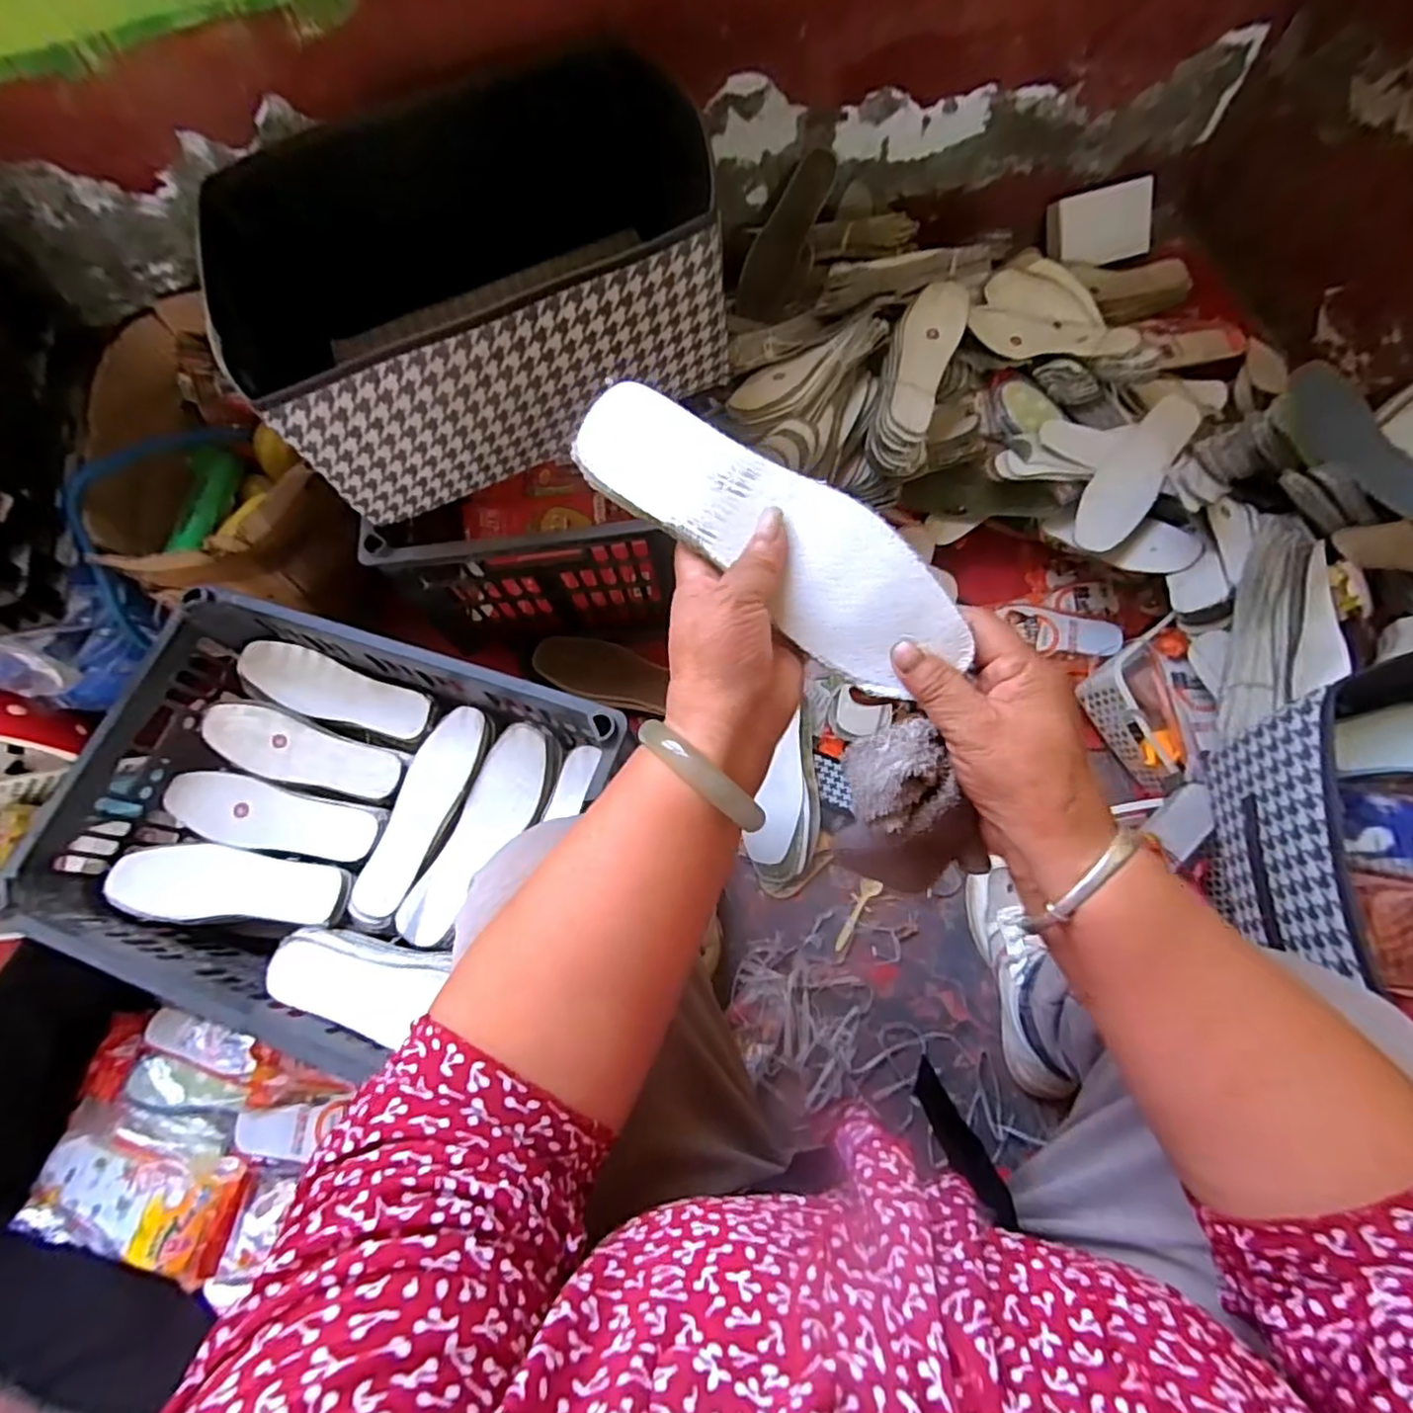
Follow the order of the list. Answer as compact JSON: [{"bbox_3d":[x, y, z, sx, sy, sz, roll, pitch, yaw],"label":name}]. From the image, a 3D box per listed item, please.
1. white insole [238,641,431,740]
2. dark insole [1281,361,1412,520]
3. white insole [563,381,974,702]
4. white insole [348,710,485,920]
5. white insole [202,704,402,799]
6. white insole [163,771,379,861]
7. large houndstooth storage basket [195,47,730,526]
[{"bbox_3d":[-0.402,-0.012,0.732,0.223,0.035,0.065,20,75,7],"label":"white insole"},{"bbox_3d":[0.786,-0.311,0.802,0.016,0.073,0.235,-21,72,-34],"label":"dark insole"},{"bbox_3d":[0.028,-0.091,0.338,0.220,0.015,0.068,41,105,10],"label":"white insole"},{"bbox_3d":[-0.291,0.102,0.676,0.069,0.019,0.216,21,76,8],"label":"white insole"},{"bbox_3d":[-0.427,0.050,0.700,0.213,0.012,0.062,18,75,7],"label":"white insole"},{"bbox_3d":[-0.447,0.117,0.688,0.220,0.019,0.066,14,75,6],"label":"white insole"},{"bbox_3d":[-0.227,-0.415,0.663,0.452,0.182,0.329,-21,74,-4],"label":"large houndstooth storage basket"}]

